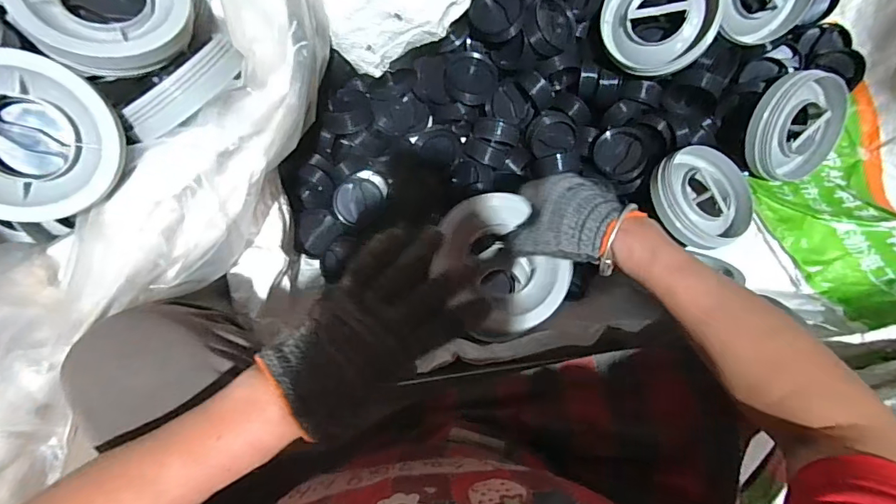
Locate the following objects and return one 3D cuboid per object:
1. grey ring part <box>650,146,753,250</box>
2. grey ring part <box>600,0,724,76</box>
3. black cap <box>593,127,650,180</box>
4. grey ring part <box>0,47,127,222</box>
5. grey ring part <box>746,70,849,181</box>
[{"bbox_3d":[0.330,-0.071,0.582,0.139,0.047,0.122,34,86,1],"label":"grey ring part"},{"bbox_3d":[0.262,-0.292,0.559,0.126,0.036,0.131,10,112,27],"label":"grey ring part"},{"bbox_3d":[0.238,-0.136,0.617,0.065,0.026,0.071,0,91,21],"label":"black cap"},{"bbox_3d":[-0.348,-0.094,0.370,0.126,0.031,0.127,27,86,-37],"label":"grey ring part"},{"bbox_3d":[0.446,-0.157,0.576,0.133,0.029,0.133,-13,116,-14],"label":"grey ring part"}]

